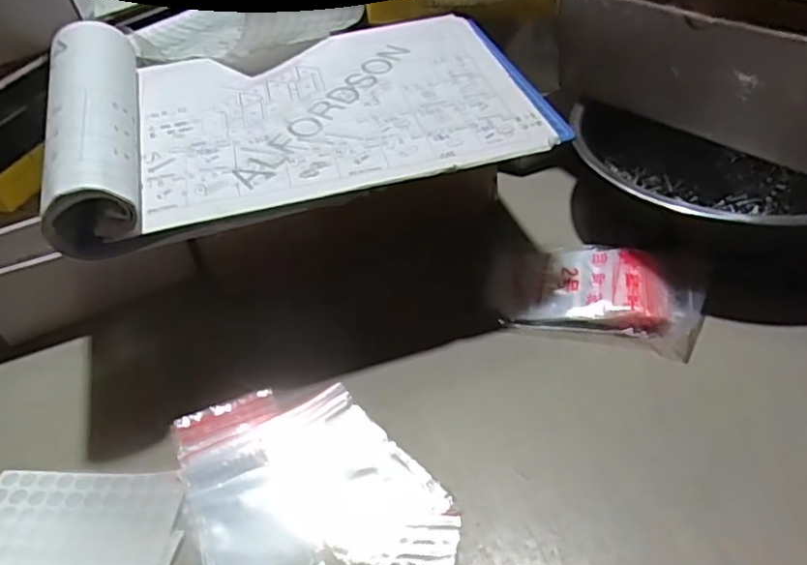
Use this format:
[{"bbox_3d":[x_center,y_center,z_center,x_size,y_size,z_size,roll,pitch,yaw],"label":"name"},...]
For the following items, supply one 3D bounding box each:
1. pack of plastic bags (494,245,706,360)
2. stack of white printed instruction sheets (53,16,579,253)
[{"bbox_3d":[0.133,0.003,0.450,0.140,0.021,0.080,9,42,19],"label":"pack of plastic bags"},{"bbox_3d":[-0.070,-0.136,0.444,0.312,0.063,0.207,-16,40,-9],"label":"stack of white printed instruction sheets"}]

